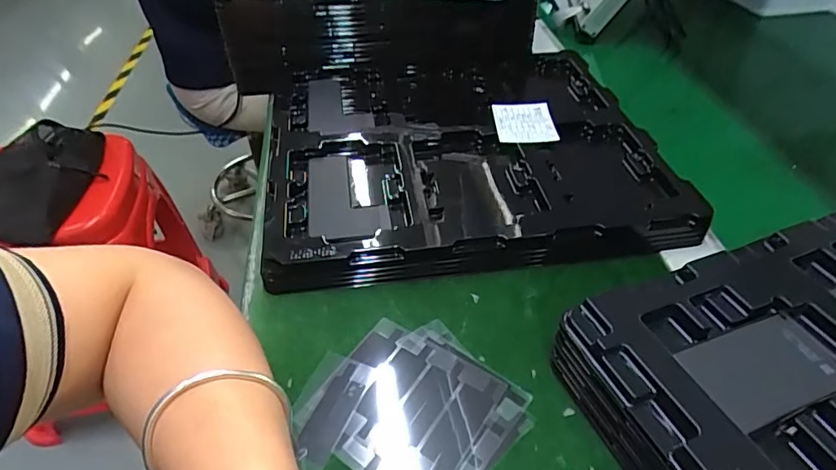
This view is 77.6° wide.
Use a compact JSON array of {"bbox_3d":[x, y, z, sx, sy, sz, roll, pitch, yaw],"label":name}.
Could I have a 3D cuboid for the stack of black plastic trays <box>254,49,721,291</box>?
[{"bbox_3d":[0.030,-0.085,0.463,0.311,0.034,0.286,-6,43,-6],"label":"stack of black plastic trays"}]

